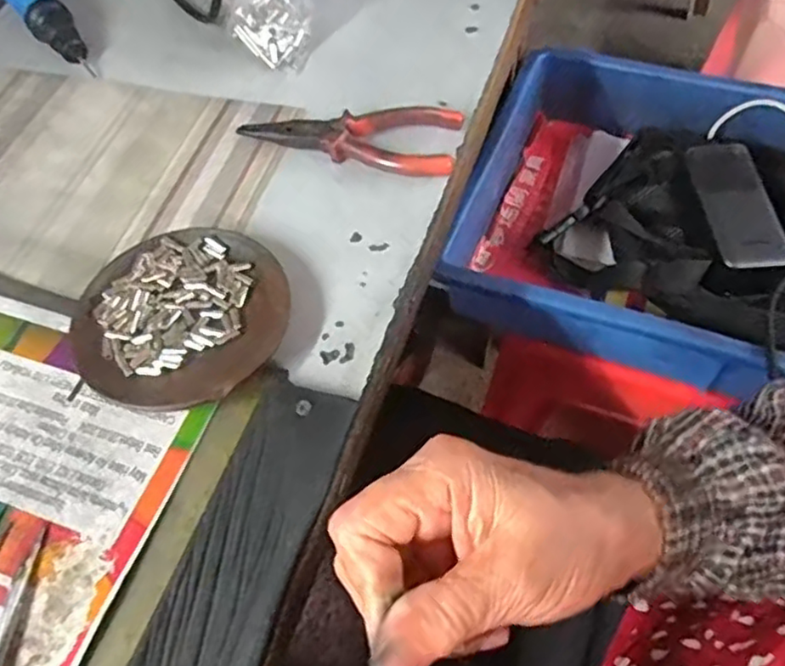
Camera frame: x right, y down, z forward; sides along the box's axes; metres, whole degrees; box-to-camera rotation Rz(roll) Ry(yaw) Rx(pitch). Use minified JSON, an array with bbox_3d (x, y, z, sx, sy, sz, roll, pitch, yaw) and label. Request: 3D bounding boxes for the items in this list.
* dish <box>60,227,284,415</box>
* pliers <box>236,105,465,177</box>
[{"bbox_3d":[-0.113,-0.009,0.351,0.111,0.017,0.113,-1,58,2],"label":"dish"},{"bbox_3d":[-0.029,-0.130,0.425,0.144,0.018,0.052,10,60,9],"label":"pliers"}]

